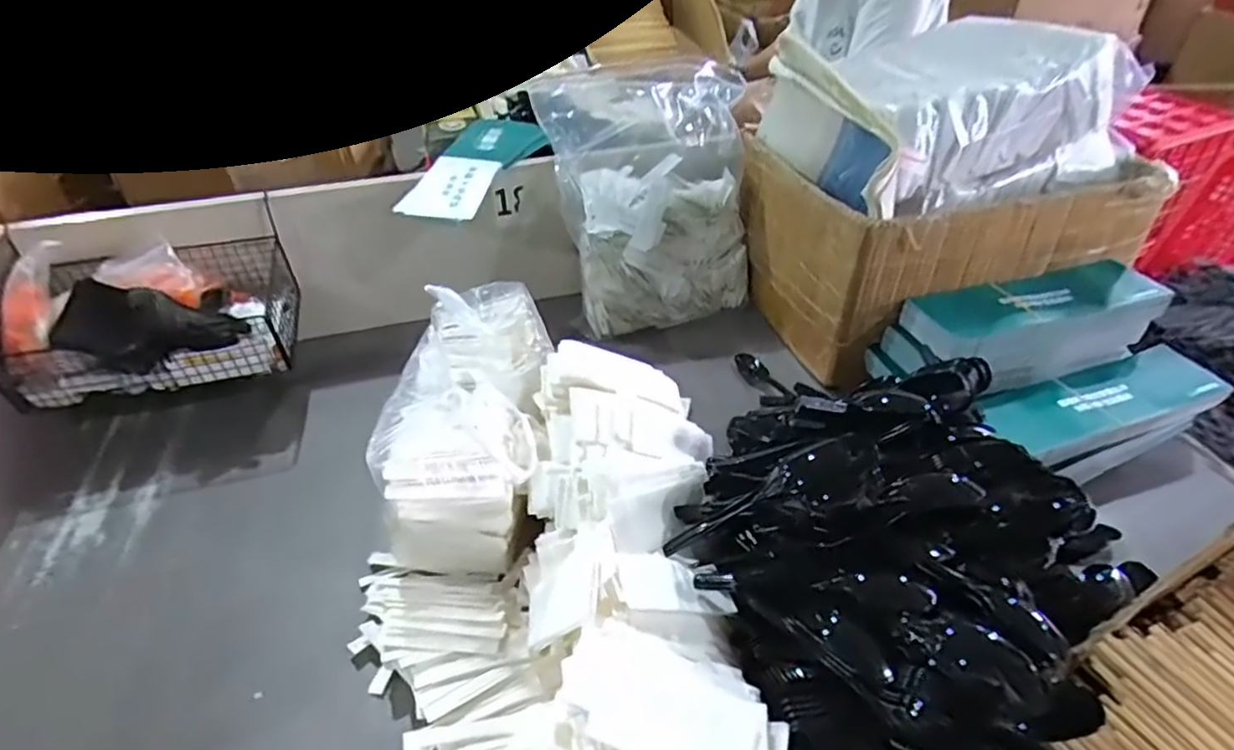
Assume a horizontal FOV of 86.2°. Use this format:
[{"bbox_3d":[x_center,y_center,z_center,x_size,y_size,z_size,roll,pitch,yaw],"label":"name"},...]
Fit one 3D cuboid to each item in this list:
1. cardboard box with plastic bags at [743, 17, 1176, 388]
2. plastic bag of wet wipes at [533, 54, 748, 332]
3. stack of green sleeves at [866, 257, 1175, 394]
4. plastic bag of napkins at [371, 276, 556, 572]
[{"bbox_3d":[0.386,-0.235,0.813,0.383,0.318,0.296,-13,40,-14],"label":"cardboard box with plastic bags"},{"bbox_3d":[0.047,-0.246,0.886,0.260,0.272,0.176,-14,41,-16],"label":"plastic bag of wet wipes"},{"bbox_3d":[0.450,-0.052,0.739,0.303,0.085,0.100,-12,40,-13],"label":"stack of green sleeves"},{"bbox_3d":[-0.133,0.024,0.623,0.123,0.133,0.295,1,53,3],"label":"plastic bag of napkins"}]

